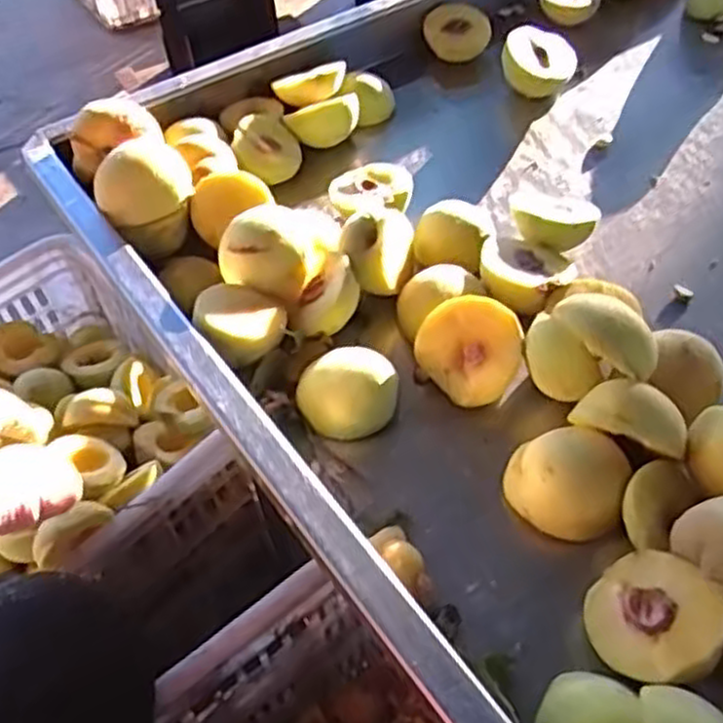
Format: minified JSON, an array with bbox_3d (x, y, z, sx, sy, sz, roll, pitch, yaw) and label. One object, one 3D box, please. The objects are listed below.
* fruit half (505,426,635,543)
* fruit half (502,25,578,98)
[{"bbox_3d":[0.113,0.064,0.426,0.062,0.028,0.056,17,54,17],"label":"fruit half"},{"bbox_3d":[0.161,-0.273,0.702,0.064,0.033,0.059,12,70,3],"label":"fruit half"}]

